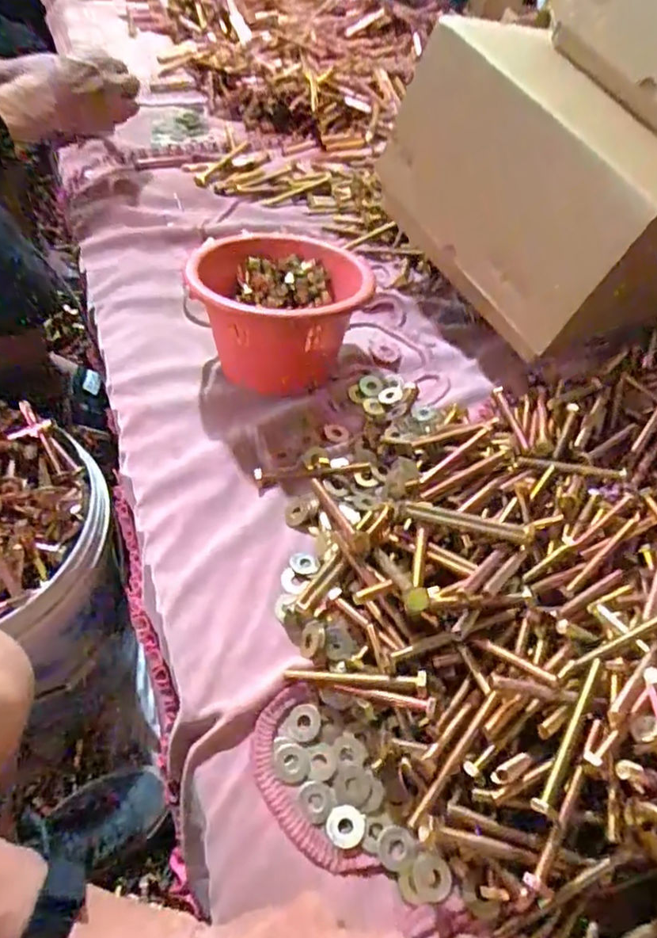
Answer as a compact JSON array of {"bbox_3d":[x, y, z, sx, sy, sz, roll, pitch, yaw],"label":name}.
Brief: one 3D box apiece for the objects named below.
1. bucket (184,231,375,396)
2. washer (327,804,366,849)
[{"bbox_3d":[-0.048,-0.159,0.621,0.160,0.114,0.152,-4,54,-6],"label":"bucket"},{"bbox_3d":[0.012,0.234,0.411,0.025,0.004,0.024,2,54,-2],"label":"washer"}]

